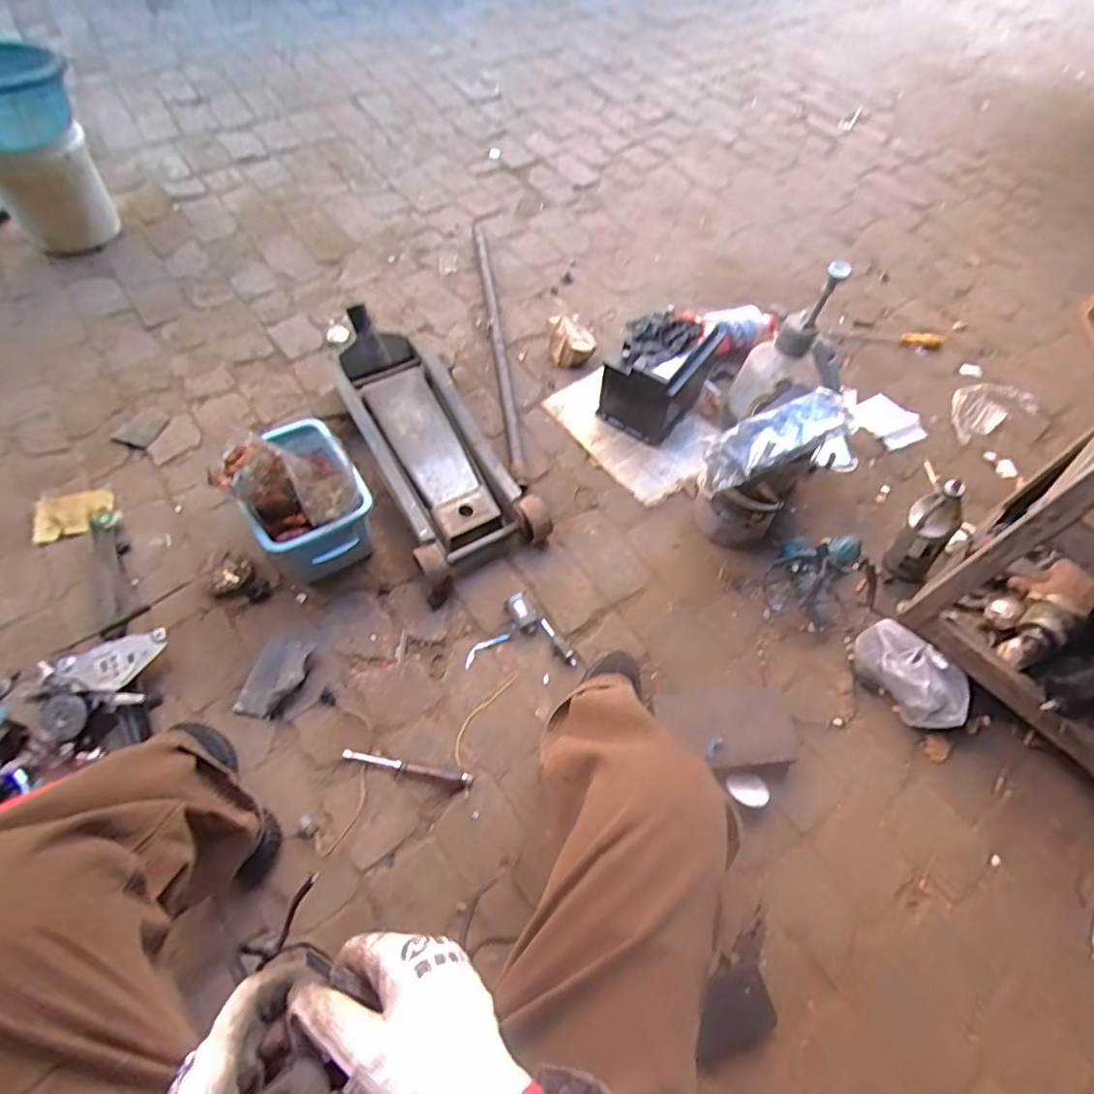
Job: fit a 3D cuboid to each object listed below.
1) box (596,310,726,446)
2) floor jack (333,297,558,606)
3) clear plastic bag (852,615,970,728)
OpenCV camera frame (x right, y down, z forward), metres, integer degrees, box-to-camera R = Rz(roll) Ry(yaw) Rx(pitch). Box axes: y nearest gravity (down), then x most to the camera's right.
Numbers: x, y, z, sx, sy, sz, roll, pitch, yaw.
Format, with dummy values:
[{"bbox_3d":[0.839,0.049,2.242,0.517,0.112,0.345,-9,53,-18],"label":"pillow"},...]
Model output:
[{"bbox_3d":[0.244,-0.390,1.306,0.174,0.218,0.221,31,65,16],"label":"box"},{"bbox_3d":[-0.265,-0.196,1.201,0.263,0.177,0.579,-31,66,-19],"label":"floor jack"},{"bbox_3d":[0.624,0.223,1.017,0.083,0.101,0.198,-36,68,-21],"label":"clear plastic bag"}]

